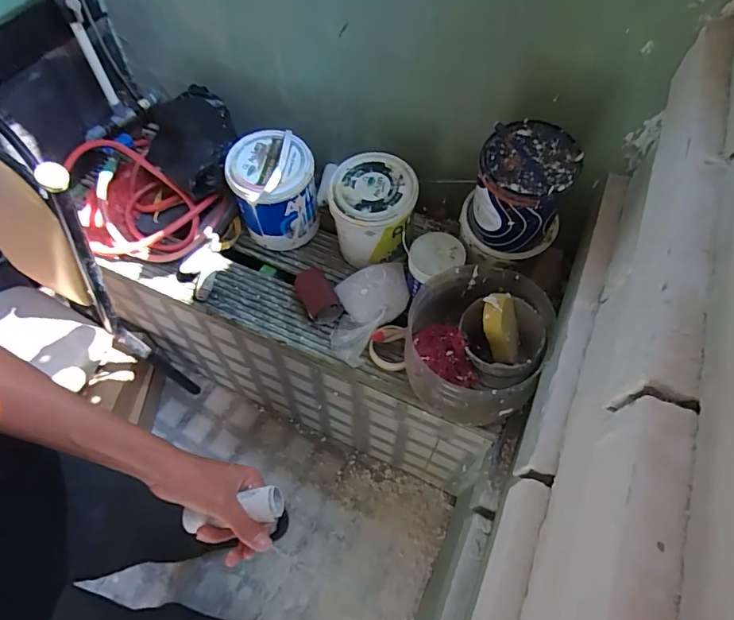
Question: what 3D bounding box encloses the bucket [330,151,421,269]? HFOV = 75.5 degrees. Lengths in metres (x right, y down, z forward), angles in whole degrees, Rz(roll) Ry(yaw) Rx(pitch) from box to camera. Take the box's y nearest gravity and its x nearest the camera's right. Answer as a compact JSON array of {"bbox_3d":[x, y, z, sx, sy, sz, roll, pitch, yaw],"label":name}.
[{"bbox_3d":[0.011,-0.207,1.003,0.173,0.171,0.156,12,59,5],"label":"bucket"}]

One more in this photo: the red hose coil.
[{"bbox_3d":[-0.538,-0.268,1.080,0.266,0.139,0.411,-40,67,-23],"label":"red hose coil"}]

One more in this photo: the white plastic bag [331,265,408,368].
[{"bbox_3d":[-0.003,-0.018,0.979,0.138,0.100,0.234,32,63,17],"label":"white plastic bag"}]

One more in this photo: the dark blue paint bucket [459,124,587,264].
[{"bbox_3d":[0.262,-0.186,0.819,0.169,0.221,0.141,12,59,6],"label":"dark blue paint bucket"}]

